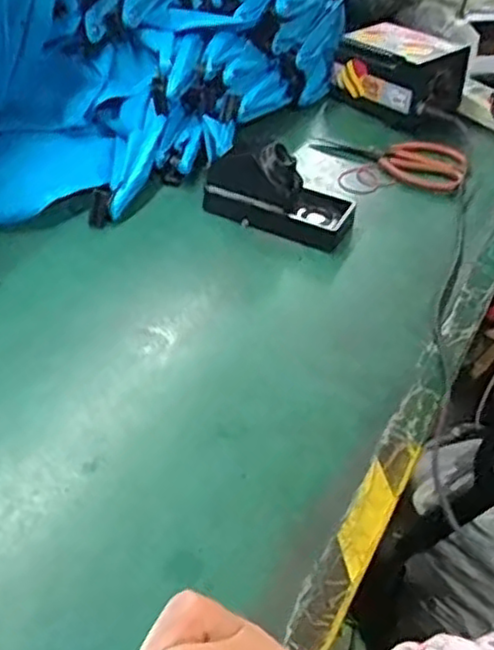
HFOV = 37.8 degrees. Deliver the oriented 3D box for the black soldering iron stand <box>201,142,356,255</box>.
[{"bbox_3d":[0.037,-0.147,0.773,0.159,0.081,0.078,23,44,18],"label":"black soldering iron stand"}]

